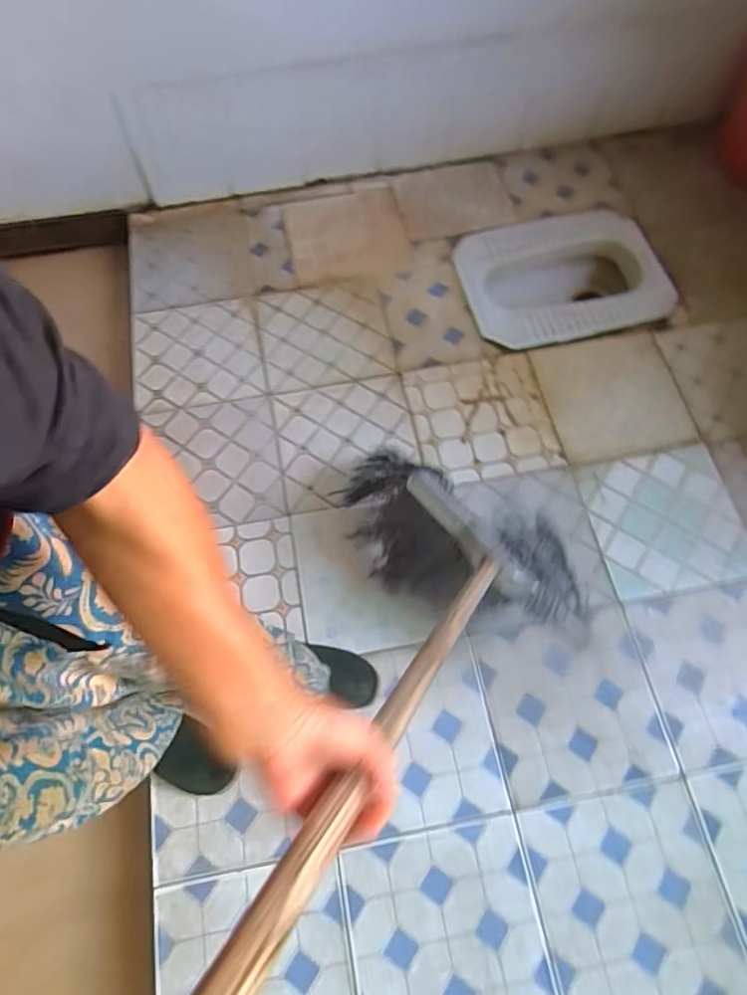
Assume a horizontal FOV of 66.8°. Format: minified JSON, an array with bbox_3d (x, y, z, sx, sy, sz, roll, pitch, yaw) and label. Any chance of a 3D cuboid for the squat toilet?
[{"bbox_3d":[0.489,-0.554,1.505,0.509,0.142,0.410,-15,68,-5],"label":"squat toilet"}]

